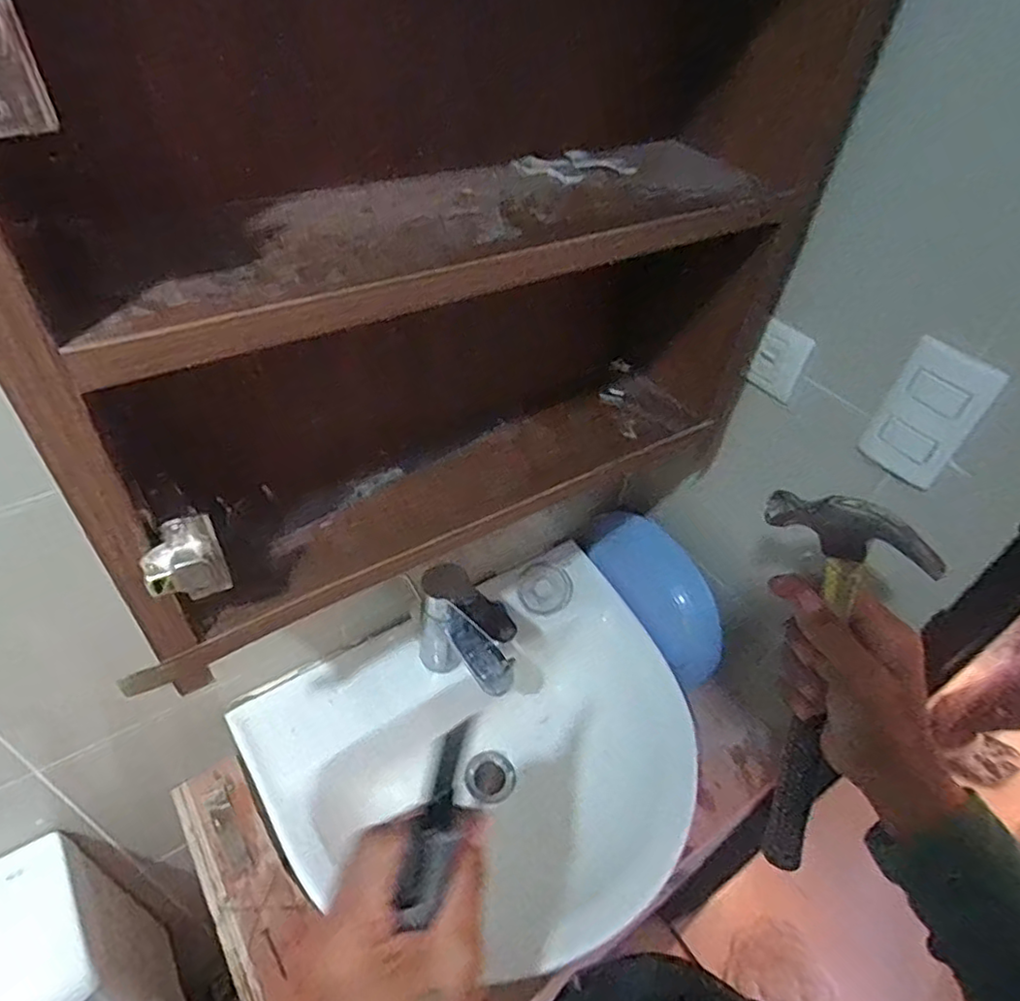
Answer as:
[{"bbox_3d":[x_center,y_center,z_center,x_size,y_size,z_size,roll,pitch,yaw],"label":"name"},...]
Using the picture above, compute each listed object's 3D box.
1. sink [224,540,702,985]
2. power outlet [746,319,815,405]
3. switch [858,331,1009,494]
[{"bbox_3d":[-0.013,0.298,0.725,0.465,0.166,0.366,-22,51,-26],"label":"sink"},{"bbox_3d":[0.258,-0.133,0.608,0.012,0.070,0.056,-21,50,-25],"label":"power outlet"},{"bbox_3d":[0.330,-0.066,0.504,0.016,0.117,0.068,-21,50,-25],"label":"switch"}]

